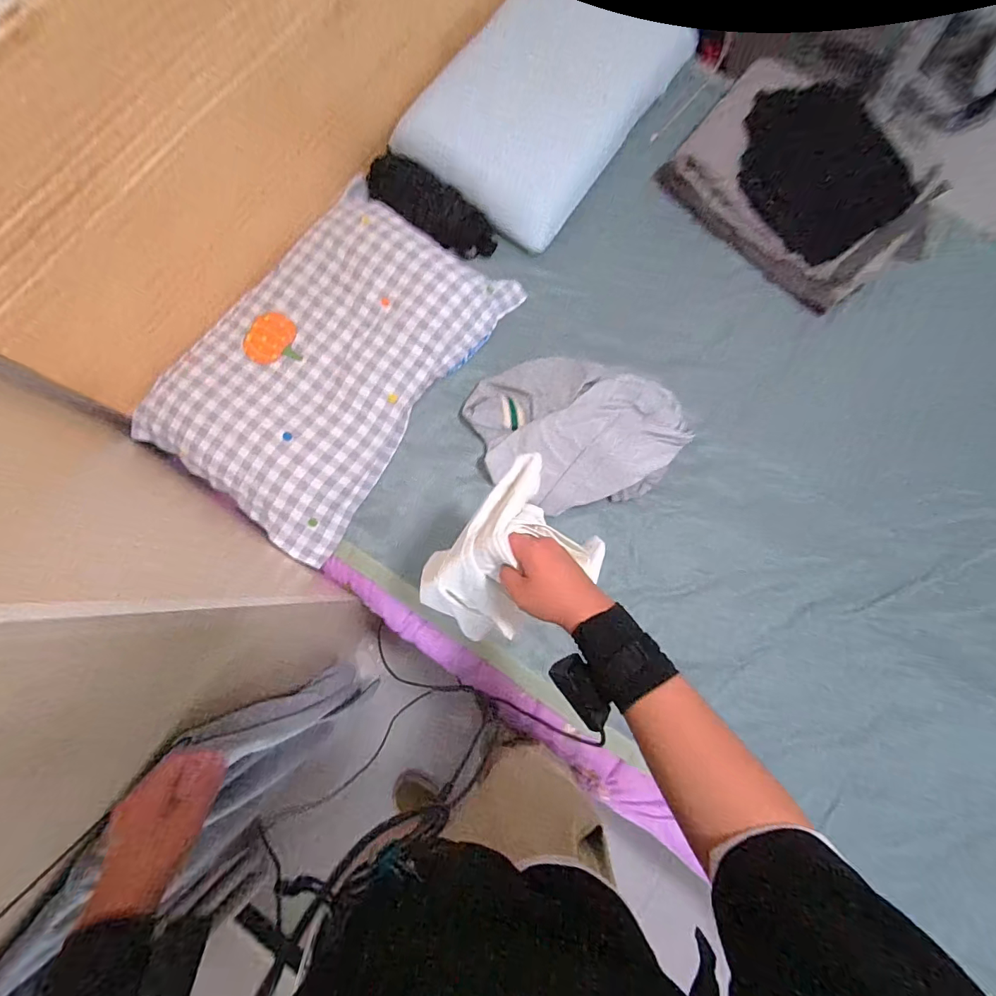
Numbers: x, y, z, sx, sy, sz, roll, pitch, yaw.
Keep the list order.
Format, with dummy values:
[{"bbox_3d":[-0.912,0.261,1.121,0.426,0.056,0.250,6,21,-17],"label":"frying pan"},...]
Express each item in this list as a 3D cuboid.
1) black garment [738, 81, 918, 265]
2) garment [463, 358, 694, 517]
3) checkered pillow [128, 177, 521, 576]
[{"bbox_3d":[0.693,-0.713,1.033,0.229,0.132,0.379,-44,82,-8],"label":"black garment"},{"bbox_3d":[0.171,-0.144,0.964,0.438,0.075,0.321,-13,80,-2],"label":"garment"},{"bbox_3d":[-0.330,-0.281,0.959,0.418,0.108,0.685,34,81,6],"label":"checkered pillow"}]

